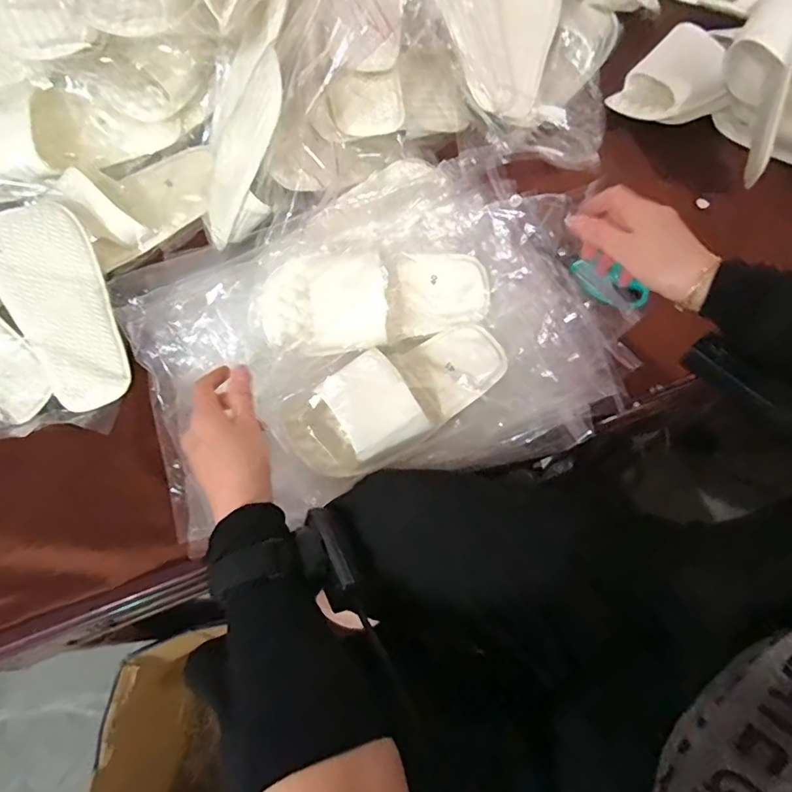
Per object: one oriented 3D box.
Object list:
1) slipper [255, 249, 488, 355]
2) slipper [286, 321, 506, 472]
[{"bbox_3d":[-0.021,-0.099,0.495,0.236,0.073,0.095,-9,67,-2],"label":"slipper"},{"bbox_3d":[0.009,-0.009,0.471,0.233,0.050,0.104,-31,77,-17],"label":"slipper"}]

